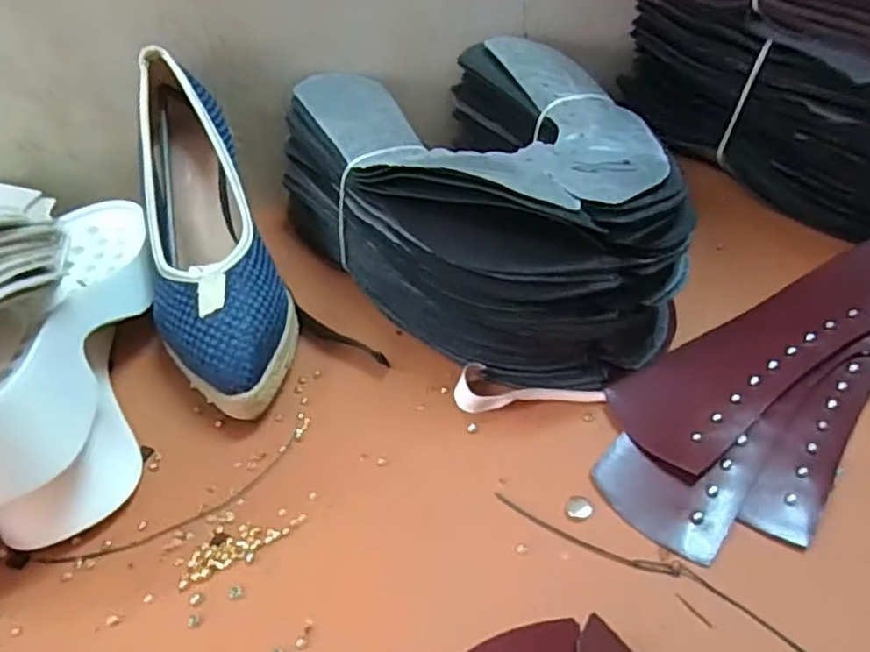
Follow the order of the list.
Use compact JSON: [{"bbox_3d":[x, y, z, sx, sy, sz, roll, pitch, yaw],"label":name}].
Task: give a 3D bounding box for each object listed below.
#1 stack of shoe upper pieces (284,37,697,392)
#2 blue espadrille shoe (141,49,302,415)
[{"bbox_3d":[0.026,-0.088,0.438,0.218,0.114,0.283,-18,44,-12],"label":"stack of shoe upper pieces"},{"bbox_3d":[-0.144,-0.057,0.407,0.078,0.068,0.238,-17,66,-10],"label":"blue espadrille shoe"}]

